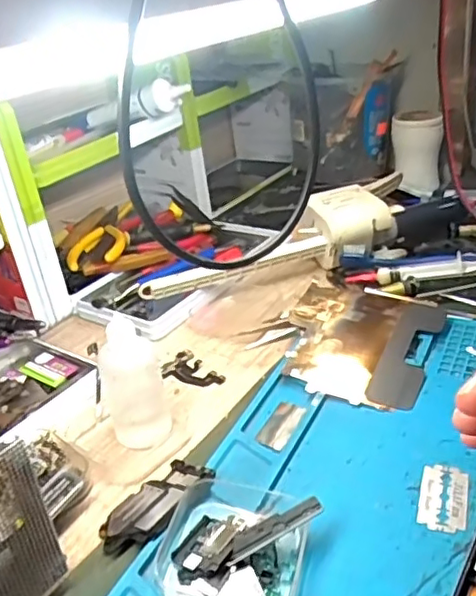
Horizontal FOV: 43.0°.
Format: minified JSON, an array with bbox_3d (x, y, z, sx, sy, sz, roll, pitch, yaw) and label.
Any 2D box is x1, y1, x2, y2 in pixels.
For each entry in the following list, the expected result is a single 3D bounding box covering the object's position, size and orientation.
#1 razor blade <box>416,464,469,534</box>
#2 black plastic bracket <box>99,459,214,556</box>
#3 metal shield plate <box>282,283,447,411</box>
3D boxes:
[{"bbox_3d":[0.102,0.098,0.300,0.022,0.004,0.041,6,31,21],"label":"razor blade"},{"bbox_3d":[-0.045,0.107,0.317,0.038,0.006,0.064,-3,25,40],"label":"black plastic bracket"},{"bbox_3d":[0.083,0.028,0.416,0.098,0.005,0.114,12,39,18],"label":"metal shield plate"}]

